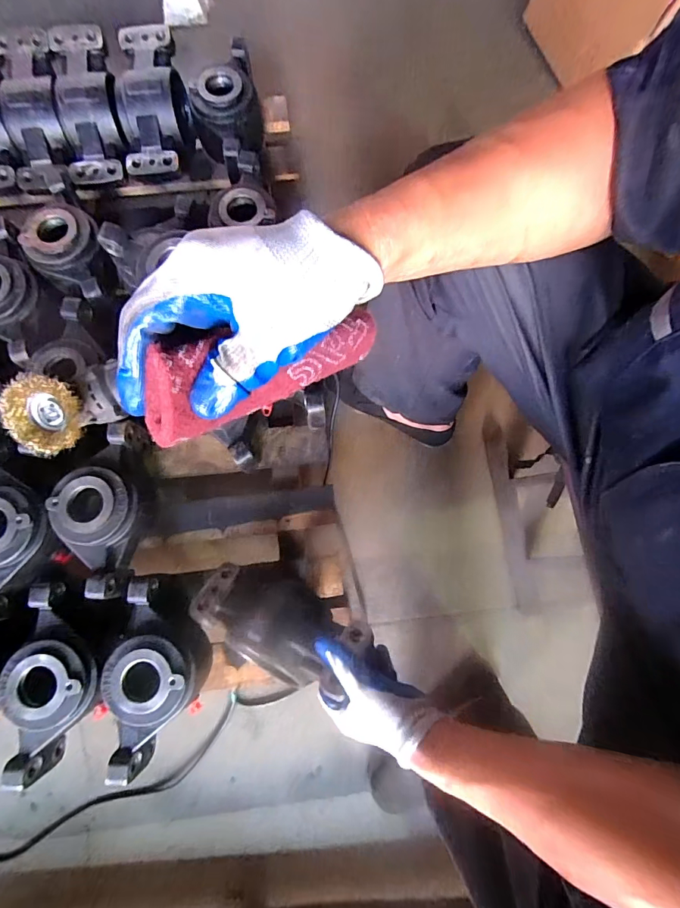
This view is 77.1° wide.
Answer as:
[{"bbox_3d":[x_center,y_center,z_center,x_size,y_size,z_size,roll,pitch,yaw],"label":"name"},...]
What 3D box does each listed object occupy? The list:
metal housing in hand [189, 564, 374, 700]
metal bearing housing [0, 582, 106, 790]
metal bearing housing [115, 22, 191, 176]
[{"bbox_3d":[-0.077,0.204,0.528,0.223,0.082,0.094,16,77,27],"label":"metal housing in hand"},{"bbox_3d":[-0.351,0.283,0.532,0.113,0.080,0.220,14,78,2],"label":"metal bearing housing"},{"bbox_3d":[-0.306,-0.563,0.696,0.105,0.081,0.215,-9,78,-3],"label":"metal bearing housing"}]

